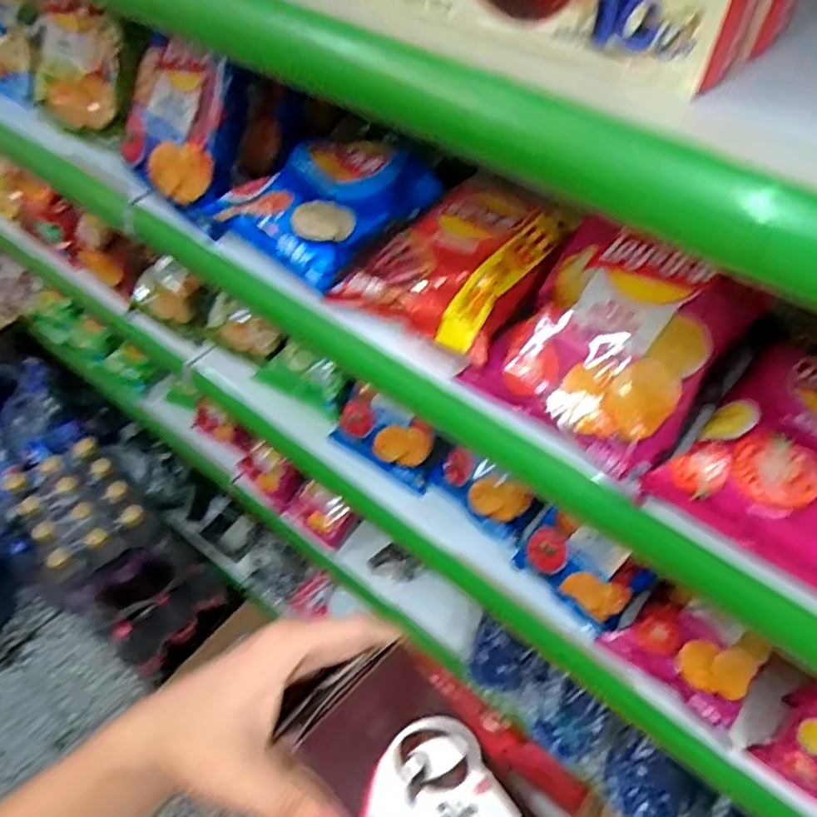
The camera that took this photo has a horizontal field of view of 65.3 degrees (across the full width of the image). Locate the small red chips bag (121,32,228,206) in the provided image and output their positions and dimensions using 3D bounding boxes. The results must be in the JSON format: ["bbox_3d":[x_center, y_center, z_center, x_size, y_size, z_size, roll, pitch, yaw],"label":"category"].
[{"bbox_3d":[-0.230,-0.278,0.610,0.131,0.134,0.027,37,23,24],"label":"small red chips bag"}]

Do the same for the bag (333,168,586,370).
[{"bbox_3d":[0.036,-0.123,0.539,0.148,0.050,0.143,31,57,22],"label":"bag"}]

